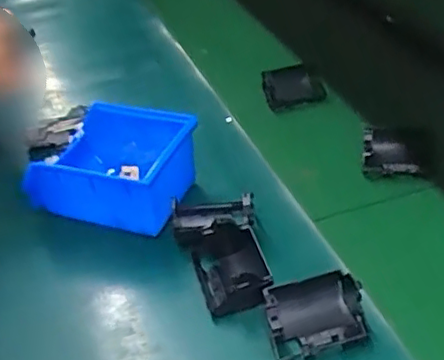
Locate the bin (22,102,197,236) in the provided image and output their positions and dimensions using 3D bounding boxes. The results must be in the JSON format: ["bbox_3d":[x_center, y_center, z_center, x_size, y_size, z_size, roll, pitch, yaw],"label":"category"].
[{"bbox_3d":[-0.105,-0.012,0.606,0.147,0.075,0.108,10,40,19],"label":"bin"}]

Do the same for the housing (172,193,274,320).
[{"bbox_3d":[0.001,0.053,0.531,0.068,0.037,0.138,-13,38,-10],"label":"housing"}]

